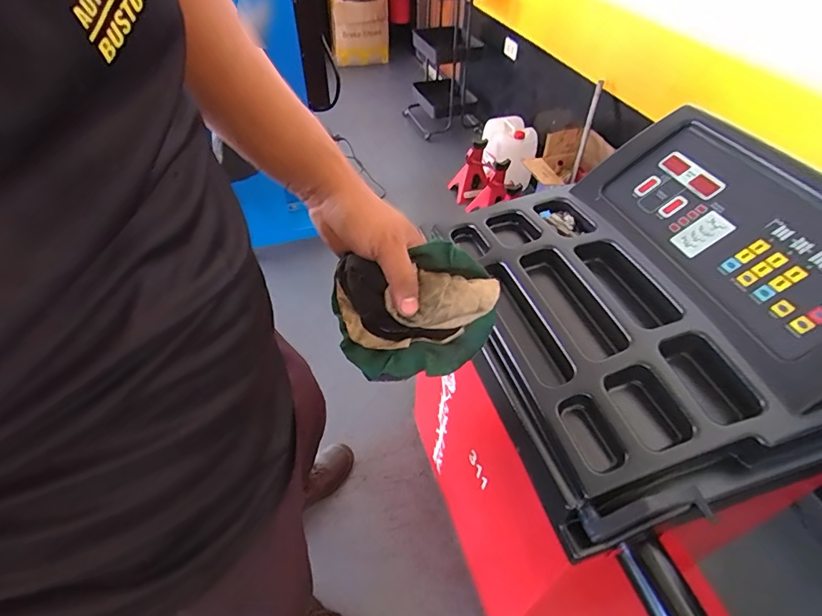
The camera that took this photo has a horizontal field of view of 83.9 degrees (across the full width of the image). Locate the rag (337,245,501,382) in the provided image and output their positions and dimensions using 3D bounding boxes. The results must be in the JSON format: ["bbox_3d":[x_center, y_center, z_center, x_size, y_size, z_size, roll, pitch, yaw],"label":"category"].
[{"bbox_3d":[0.001,-0.001,0.408,0.133,0.096,0.083,-7,47,-7],"label":"rag"}]

